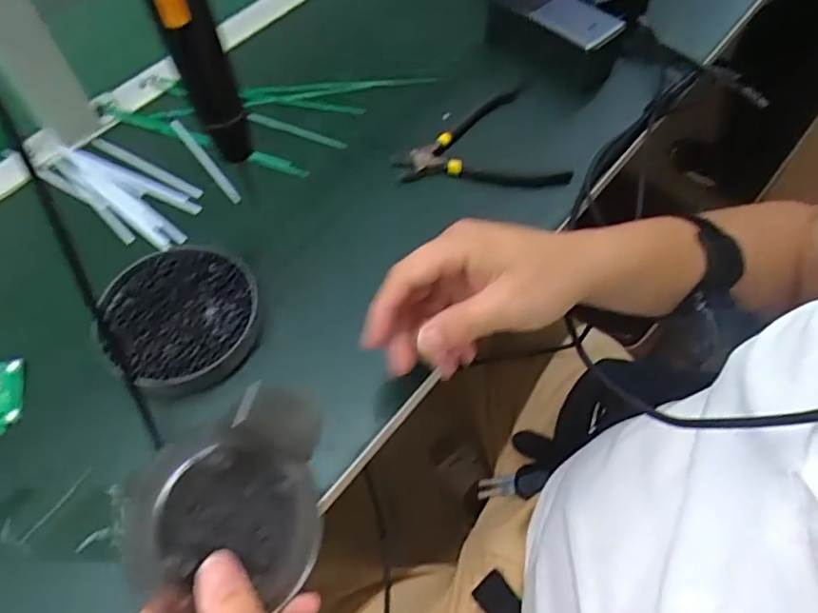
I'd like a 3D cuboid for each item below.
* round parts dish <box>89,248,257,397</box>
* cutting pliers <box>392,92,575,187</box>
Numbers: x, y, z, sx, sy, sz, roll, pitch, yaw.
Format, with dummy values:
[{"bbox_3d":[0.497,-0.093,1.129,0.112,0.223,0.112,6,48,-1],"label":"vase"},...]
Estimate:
[{"bbox_3d":[-0.165,0.009,0.426,0.110,0.024,0.115,-1,58,1],"label":"round parts dish"},{"bbox_3d":[0.058,-0.134,0.512,0.135,0.017,0.114,-20,60,-11],"label":"cutting pliers"}]

